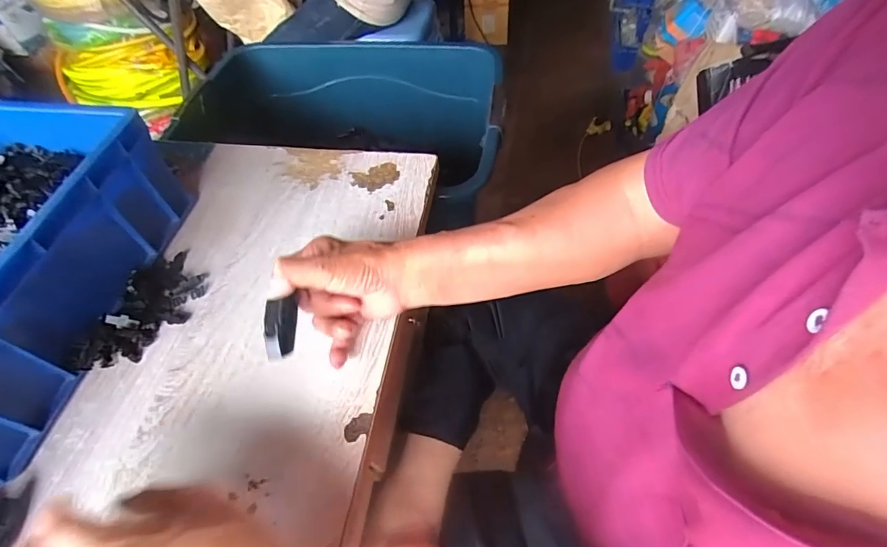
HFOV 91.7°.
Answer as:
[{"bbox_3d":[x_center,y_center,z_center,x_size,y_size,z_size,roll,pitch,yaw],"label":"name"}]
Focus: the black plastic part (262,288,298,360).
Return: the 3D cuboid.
[{"bbox_3d":[-0.130,0.043,0.347,0.023,0.018,0.050,-2,74,3],"label":"black plastic part"}]

